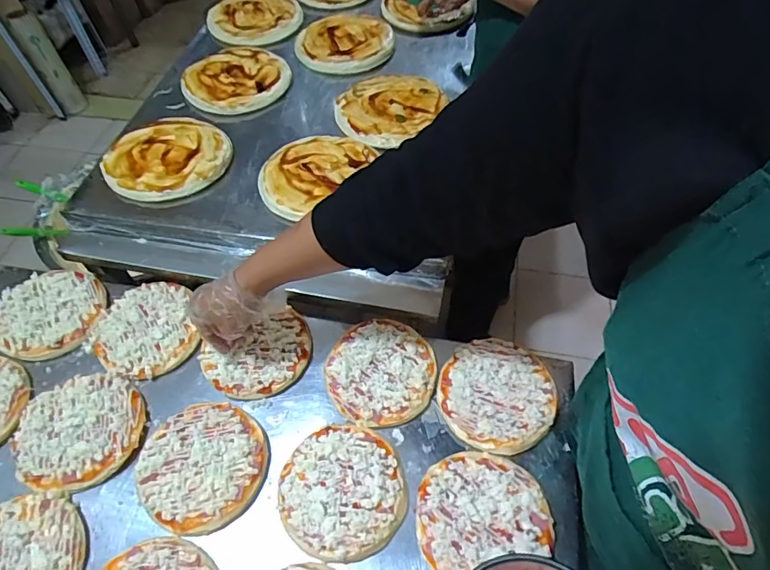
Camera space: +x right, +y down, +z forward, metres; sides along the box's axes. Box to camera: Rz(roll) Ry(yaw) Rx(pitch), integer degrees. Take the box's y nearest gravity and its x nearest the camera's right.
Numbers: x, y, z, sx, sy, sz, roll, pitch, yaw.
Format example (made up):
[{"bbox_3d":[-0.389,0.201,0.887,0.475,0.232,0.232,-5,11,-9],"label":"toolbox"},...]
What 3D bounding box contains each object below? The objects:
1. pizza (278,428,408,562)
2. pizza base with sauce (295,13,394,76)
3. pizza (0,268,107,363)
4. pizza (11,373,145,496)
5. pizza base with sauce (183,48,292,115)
[{"bbox_3d":[-0.051,0.238,0.546,0.139,0.025,0.142,-10,55,-6],"label":"pizza"},{"bbox_3d":[-0.087,-0.517,0.995,0.203,0.028,0.217,-6,55,-3],"label":"pizza base with sauce"},{"bbox_3d":[-0.502,0.039,0.698,0.147,0.023,0.147,-35,61,-21],"label":"pizza"},{"bbox_3d":[-0.388,0.182,0.592,0.147,0.026,0.139,-1,54,1],"label":"pizza"},{"bbox_3d":[-0.296,-0.416,0.924,0.198,0.027,0.217,-17,56,-11],"label":"pizza base with sauce"}]

